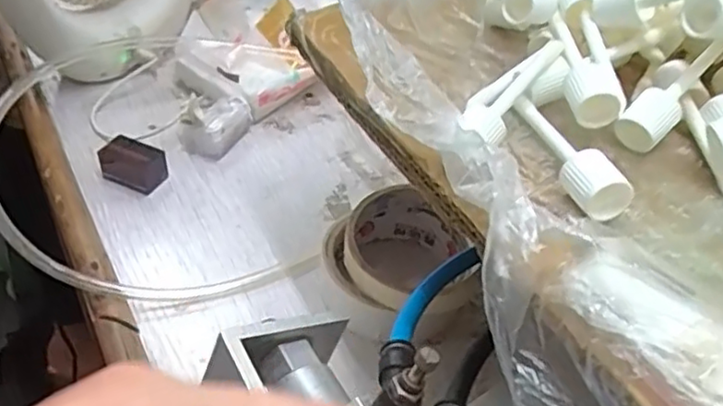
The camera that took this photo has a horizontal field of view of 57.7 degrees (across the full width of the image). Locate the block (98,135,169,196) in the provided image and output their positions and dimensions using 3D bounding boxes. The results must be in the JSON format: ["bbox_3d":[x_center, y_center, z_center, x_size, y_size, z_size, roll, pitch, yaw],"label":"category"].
[{"bbox_3d":[-0.157,-0.027,0.451,0.042,0.021,0.026,21,46,18],"label":"block"}]

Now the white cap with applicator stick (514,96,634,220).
[{"bbox_3d":[0.075,-0.018,0.238,0.019,0.014,0.053,-22,62,-25],"label":"white cap with applicator stick"}]

